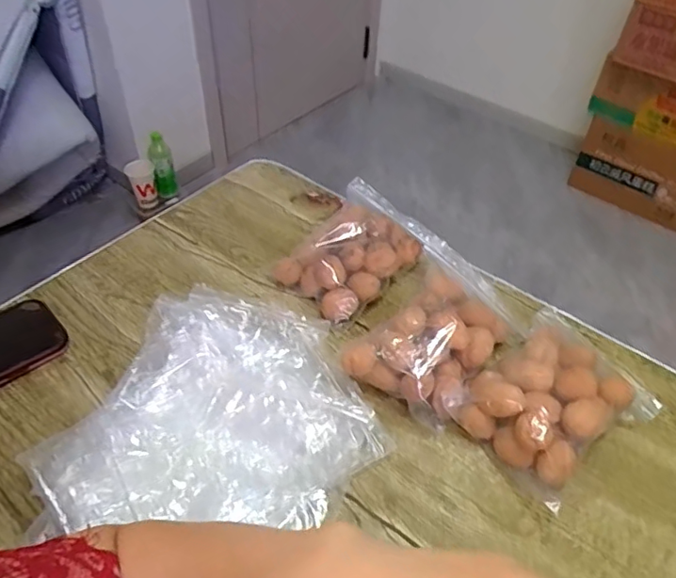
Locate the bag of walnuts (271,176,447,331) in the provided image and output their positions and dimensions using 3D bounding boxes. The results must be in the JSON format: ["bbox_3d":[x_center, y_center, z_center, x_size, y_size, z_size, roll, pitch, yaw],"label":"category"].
[{"bbox_3d":[0.027,-0.048,0.640,0.127,0.052,0.191,27,51,21],"label":"bag of walnuts"}]

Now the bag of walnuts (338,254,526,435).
[{"bbox_3d":[0.103,0.047,0.562,0.118,0.062,0.193,36,54,27],"label":"bag of walnuts"}]

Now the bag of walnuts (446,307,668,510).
[{"bbox_3d":[0.206,0.093,0.529,0.197,0.059,0.141,-29,54,-27],"label":"bag of walnuts"}]

